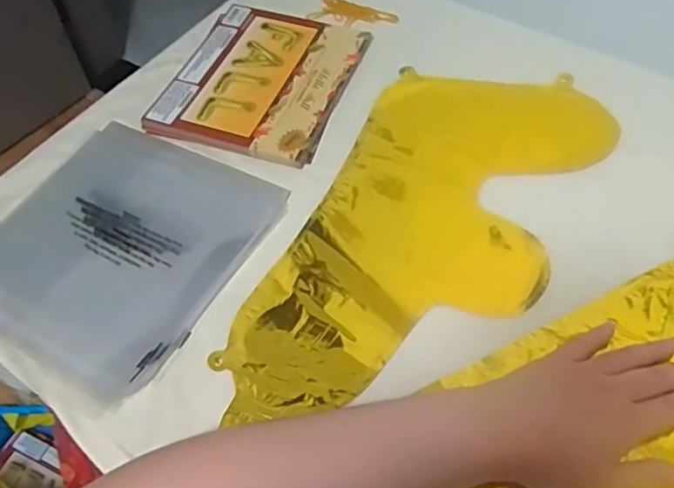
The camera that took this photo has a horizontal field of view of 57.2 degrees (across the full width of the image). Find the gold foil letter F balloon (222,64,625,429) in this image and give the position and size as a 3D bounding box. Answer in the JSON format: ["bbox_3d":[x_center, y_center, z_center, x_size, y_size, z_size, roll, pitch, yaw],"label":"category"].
[{"bbox_3d":[0.074,-0.012,0.505,0.196,0.012,0.383,22,59,17],"label":"gold foil letter F balloon"}]

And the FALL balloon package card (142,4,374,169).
[{"bbox_3d":[-0.075,-0.167,0.618,0.170,0.009,0.200,15,58,13],"label":"FALL balloon package card"}]

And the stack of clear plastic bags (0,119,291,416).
[{"bbox_3d":[-0.182,0.000,0.507,0.204,0.010,0.222,25,60,19],"label":"stack of clear plastic bags"}]

